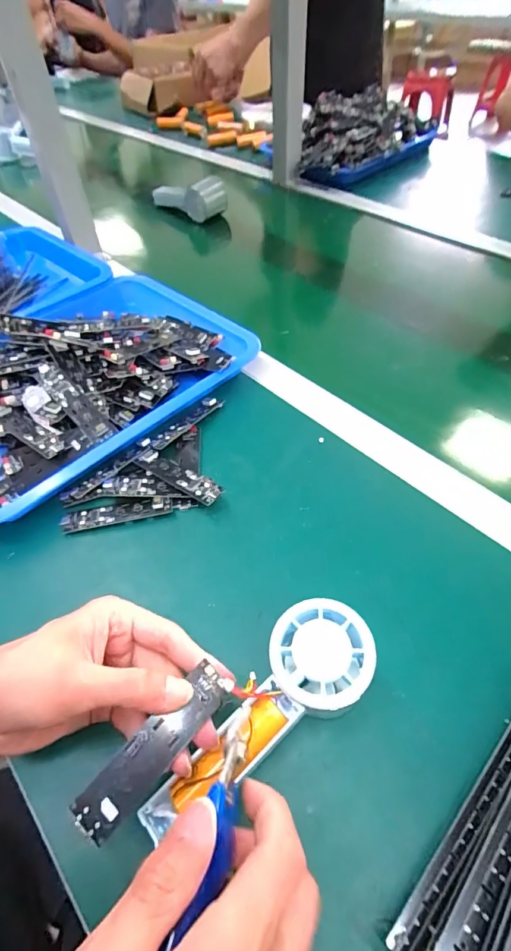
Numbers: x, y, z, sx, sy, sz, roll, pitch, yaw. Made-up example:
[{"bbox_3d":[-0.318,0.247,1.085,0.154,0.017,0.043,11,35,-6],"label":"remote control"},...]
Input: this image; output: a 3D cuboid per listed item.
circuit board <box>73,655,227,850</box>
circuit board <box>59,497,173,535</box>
[{"bbox_3d":[-0.051,0.141,0.224,0.022,0.007,0.087,36,60,28],"label":"circuit board"},{"bbox_3d":[-0.118,0.033,0.370,0.094,0.013,0.020,-10,52,-3],"label":"circuit board"}]

